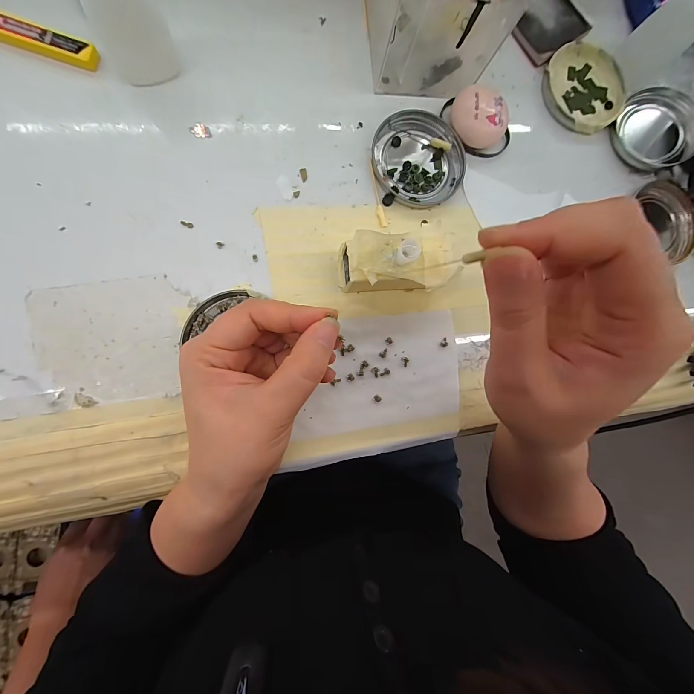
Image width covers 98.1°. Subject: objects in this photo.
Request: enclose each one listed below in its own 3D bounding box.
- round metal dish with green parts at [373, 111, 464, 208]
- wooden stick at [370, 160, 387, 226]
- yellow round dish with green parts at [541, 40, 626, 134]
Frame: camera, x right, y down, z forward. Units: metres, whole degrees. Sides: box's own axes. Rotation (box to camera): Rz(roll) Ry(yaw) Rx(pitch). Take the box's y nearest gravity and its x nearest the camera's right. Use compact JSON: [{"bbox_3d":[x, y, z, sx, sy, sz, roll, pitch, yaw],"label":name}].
[{"bbox_3d":[0.060,-0.160,0.252,0.075,0.010,0.079,0,87,-9],"label":"round metal dish with green parts"},{"bbox_3d":[0.024,-0.126,0.247,0.007,0.004,0.055,-13,89,-9],"label":"wooden stick"},{"bbox_3d":[0.221,-0.241,0.282,0.077,0.010,0.079,0,87,-9],"label":"yellow round dish with green parts"}]

